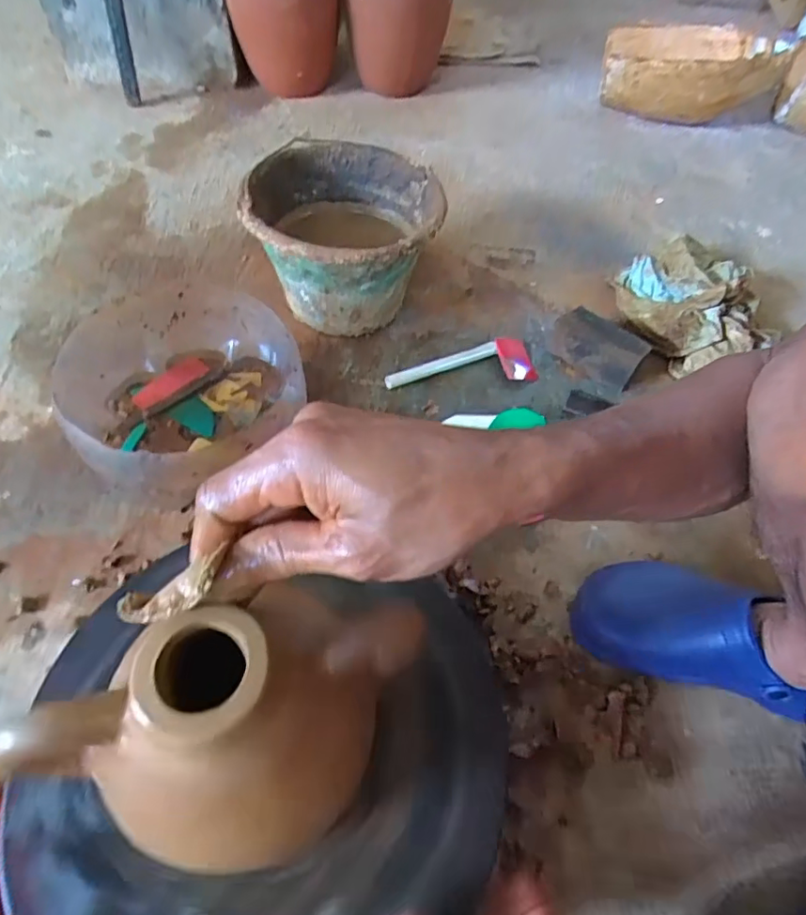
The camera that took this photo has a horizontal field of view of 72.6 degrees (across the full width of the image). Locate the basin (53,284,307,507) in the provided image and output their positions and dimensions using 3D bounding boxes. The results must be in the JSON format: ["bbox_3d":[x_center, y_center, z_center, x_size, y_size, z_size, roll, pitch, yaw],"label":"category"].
[{"bbox_3d":[-0.241,-0.061,0.609,0.223,0.125,0.252,-6,54,-9],"label":"basin"}]

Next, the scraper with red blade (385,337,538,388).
[{"bbox_3d":[0.081,-0.125,0.745,0.211,0.022,0.068,-13,56,-14],"label":"scraper with red blade"}]

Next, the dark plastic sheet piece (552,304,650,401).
[{"bbox_3d":[0.265,-0.148,0.749,0.121,0.058,0.057,35,58,19],"label":"dark plastic sheet piece"}]

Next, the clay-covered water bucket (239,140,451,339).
[{"bbox_3d":[-0.080,-0.287,0.753,0.247,0.161,0.258,0,54,-5],"label":"clay-covered water bucket"}]

